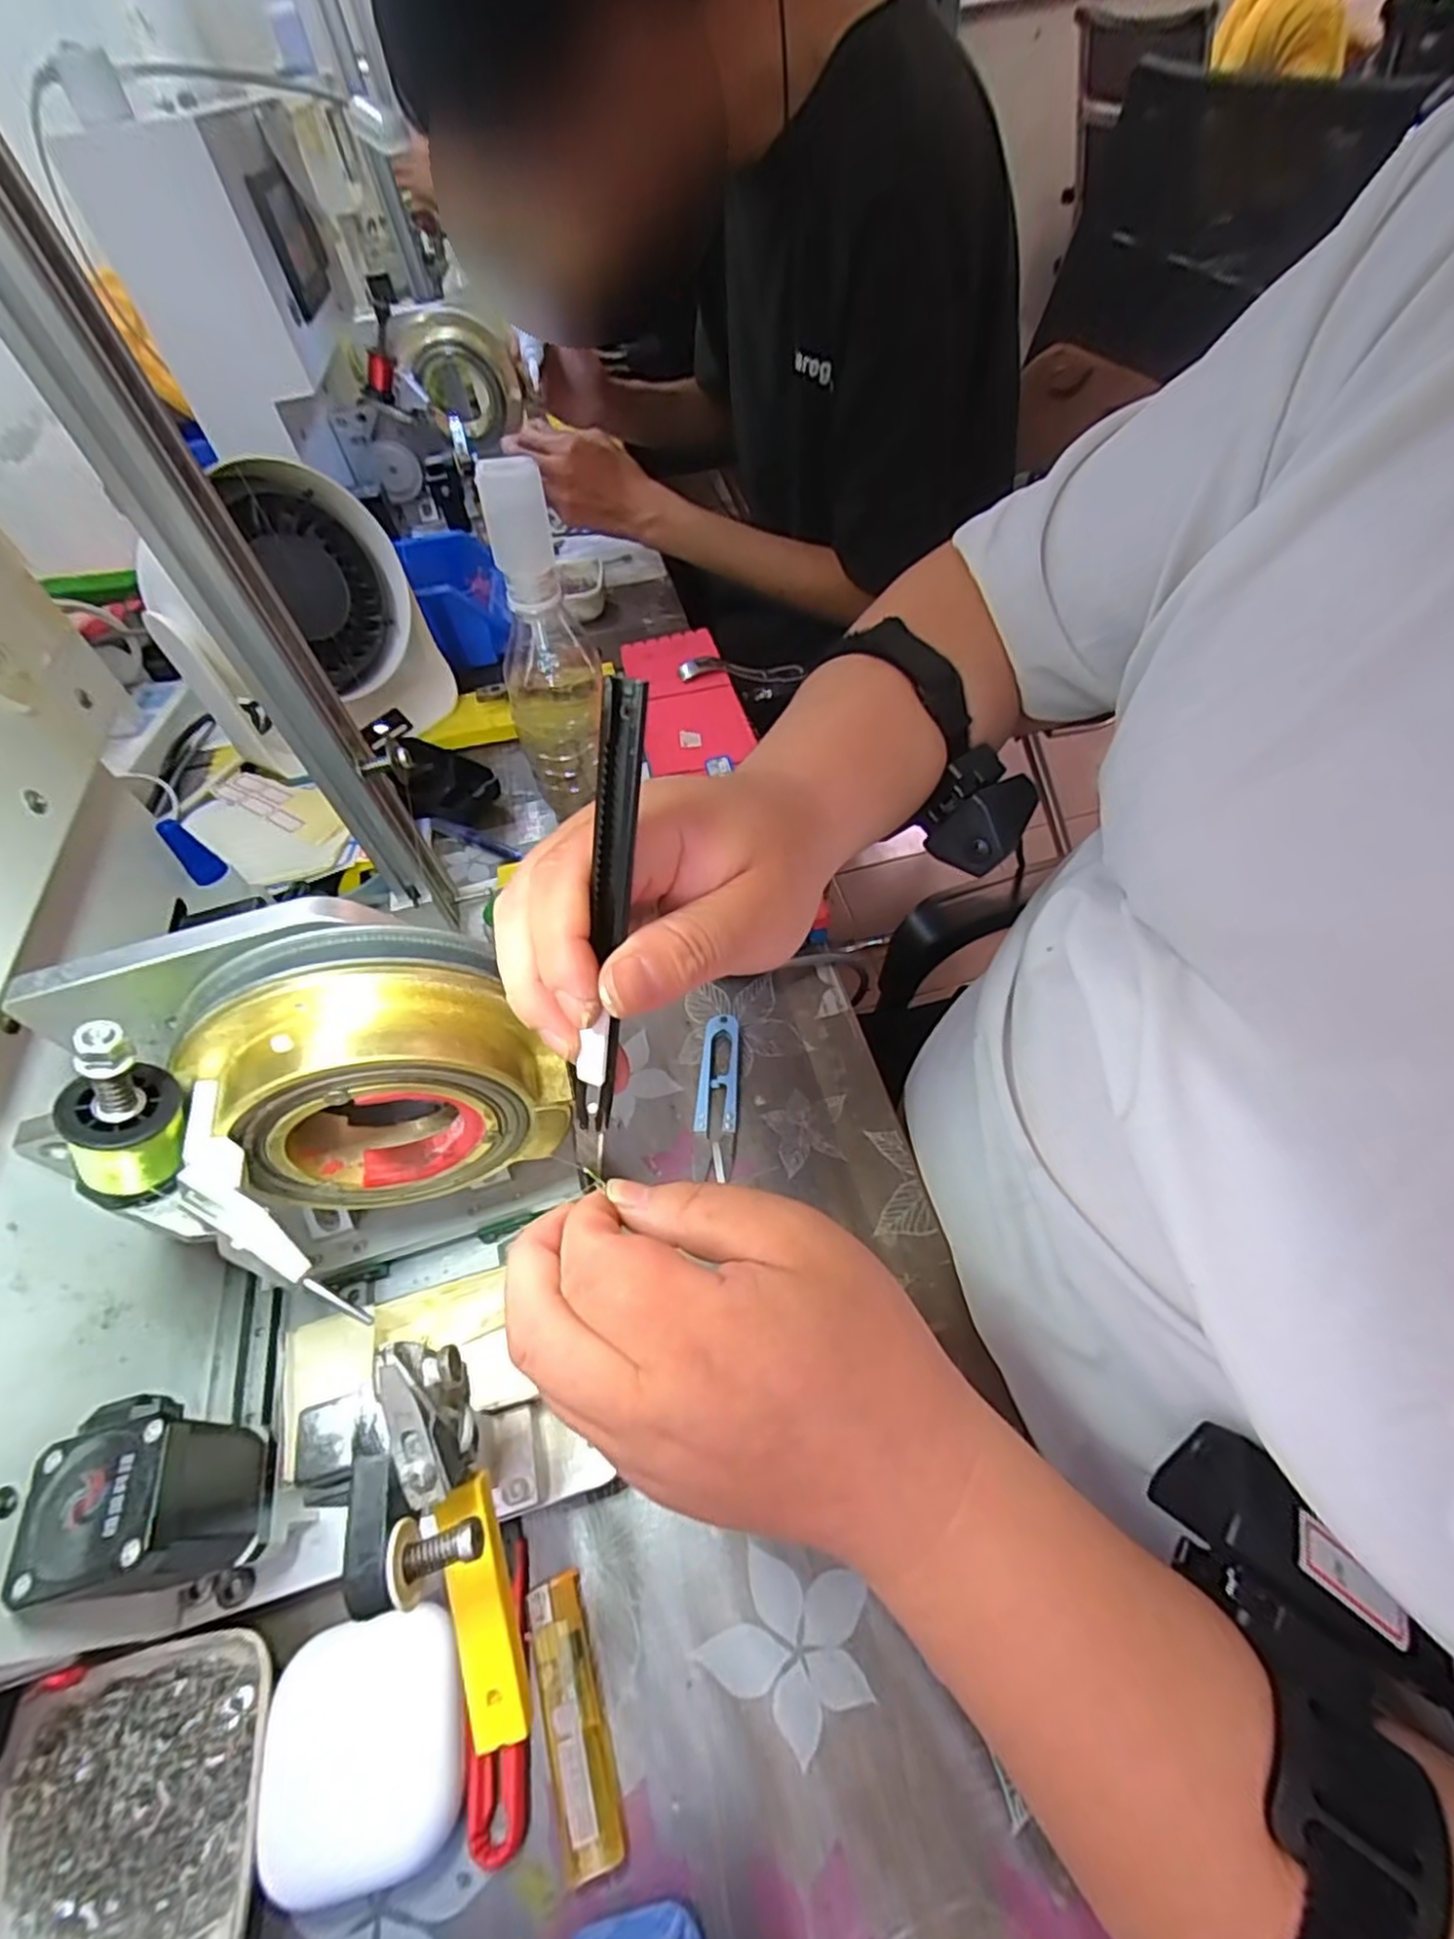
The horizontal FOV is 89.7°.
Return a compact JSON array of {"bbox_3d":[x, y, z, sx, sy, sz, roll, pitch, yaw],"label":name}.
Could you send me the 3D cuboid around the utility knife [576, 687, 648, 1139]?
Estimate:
[{"bbox_3d":[-0.031,-0.010,0.193,0.011,0.125,0.005,13,23,11],"label":"utility knife"}]

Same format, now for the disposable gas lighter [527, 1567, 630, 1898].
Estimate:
[{"bbox_3d":[-0.055,0.263,0.257,0.020,0.007,0.076,-19,53,-8],"label":"disposable gas lighter"}]

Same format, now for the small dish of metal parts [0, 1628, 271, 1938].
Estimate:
[{"bbox_3d":[-0.201,0.291,0.244,0.096,0.024,0.095,-16,53,-5],"label":"small dish of metal parts"}]

